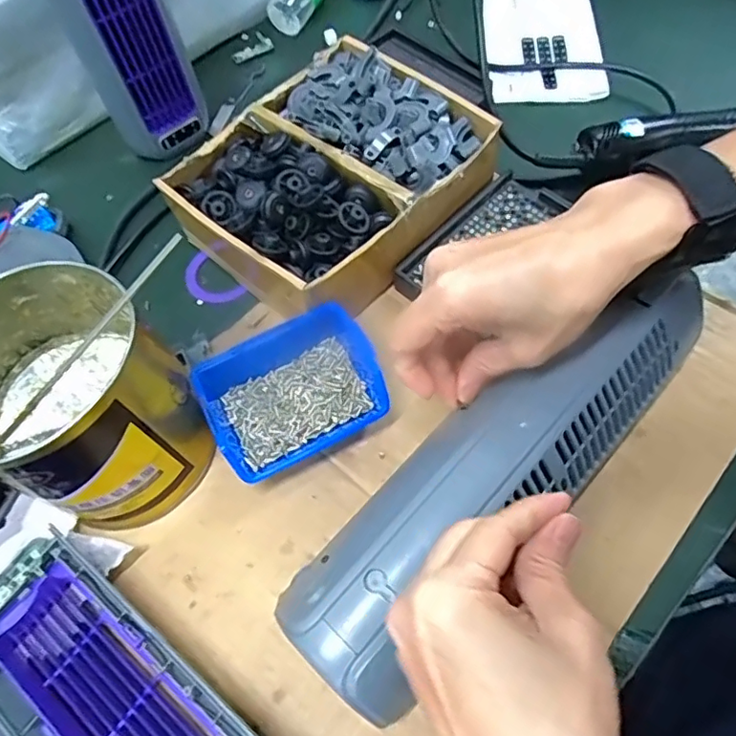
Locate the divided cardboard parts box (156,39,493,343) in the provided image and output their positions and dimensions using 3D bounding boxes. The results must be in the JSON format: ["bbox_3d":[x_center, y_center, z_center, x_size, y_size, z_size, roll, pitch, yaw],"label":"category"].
[{"bbox_3d":[-0.026,-0.146,0.447,0.186,0.070,0.215,37,70,22],"label":"divided cardboard parts box"}]

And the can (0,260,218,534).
[{"bbox_3d":[-0.173,0.023,0.346,0.119,0.106,0.130,-2,61,4],"label":"can"}]

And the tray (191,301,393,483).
[{"bbox_3d":[-0.049,0.017,0.381,0.114,0.043,0.086,-25,62,-9],"label":"tray"}]

